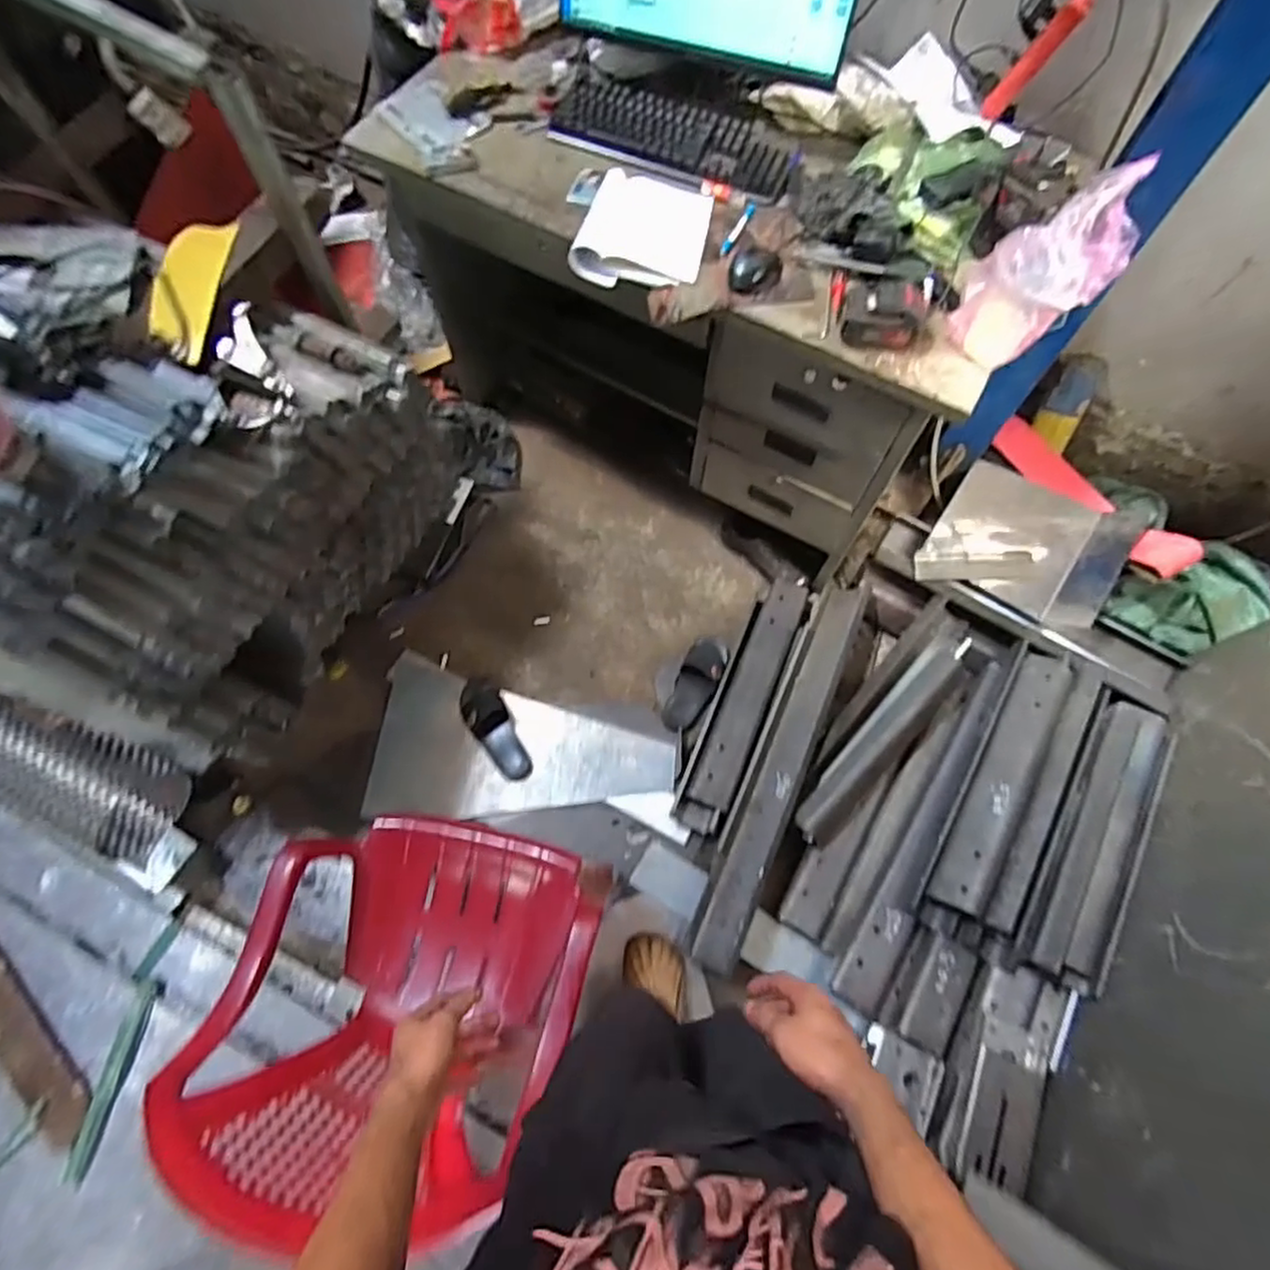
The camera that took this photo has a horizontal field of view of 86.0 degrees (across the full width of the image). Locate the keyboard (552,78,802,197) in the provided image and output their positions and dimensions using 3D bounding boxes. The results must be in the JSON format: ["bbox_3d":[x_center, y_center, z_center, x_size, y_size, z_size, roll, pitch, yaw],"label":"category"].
[{"bbox_3d":[0.063,-0.879,1.195,0.444,0.043,0.172,24,70,8],"label":"keyboard"}]

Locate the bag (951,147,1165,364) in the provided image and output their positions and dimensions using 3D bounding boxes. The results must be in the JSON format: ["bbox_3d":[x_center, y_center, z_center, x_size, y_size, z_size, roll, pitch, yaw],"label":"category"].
[{"bbox_3d":[0.570,-0.506,0.950,0.166,0.228,0.154,34,71,11],"label":"bag"}]

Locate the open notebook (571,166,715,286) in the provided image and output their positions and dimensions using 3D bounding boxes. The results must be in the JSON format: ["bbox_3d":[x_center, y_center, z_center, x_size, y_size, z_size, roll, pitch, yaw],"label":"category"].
[{"bbox_3d":[0.017,-0.674,1.136,0.204,0.032,0.217,11,68,2],"label":"open notebook"}]

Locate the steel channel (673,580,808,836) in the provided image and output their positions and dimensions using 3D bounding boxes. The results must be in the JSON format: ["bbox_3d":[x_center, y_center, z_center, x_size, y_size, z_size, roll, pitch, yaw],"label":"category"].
[{"bbox_3d":[0.258,0.142,1.594,0.116,0.076,0.656,23,70,7],"label":"steel channel"}]

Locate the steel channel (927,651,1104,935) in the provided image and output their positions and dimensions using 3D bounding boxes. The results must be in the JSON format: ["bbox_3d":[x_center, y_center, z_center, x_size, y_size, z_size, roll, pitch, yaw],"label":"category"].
[{"bbox_3d":[0.792,0.296,1.390,0.158,0.056,0.595,30,71,10],"label":"steel channel"}]

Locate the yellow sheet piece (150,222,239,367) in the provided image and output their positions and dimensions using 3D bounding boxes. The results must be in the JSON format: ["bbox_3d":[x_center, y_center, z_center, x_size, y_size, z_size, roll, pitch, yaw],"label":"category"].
[{"bbox_3d":[-0.708,-0.553,1.078,0.118,0.013,0.280,-3,69,-3],"label":"yellow sheet piece"}]

